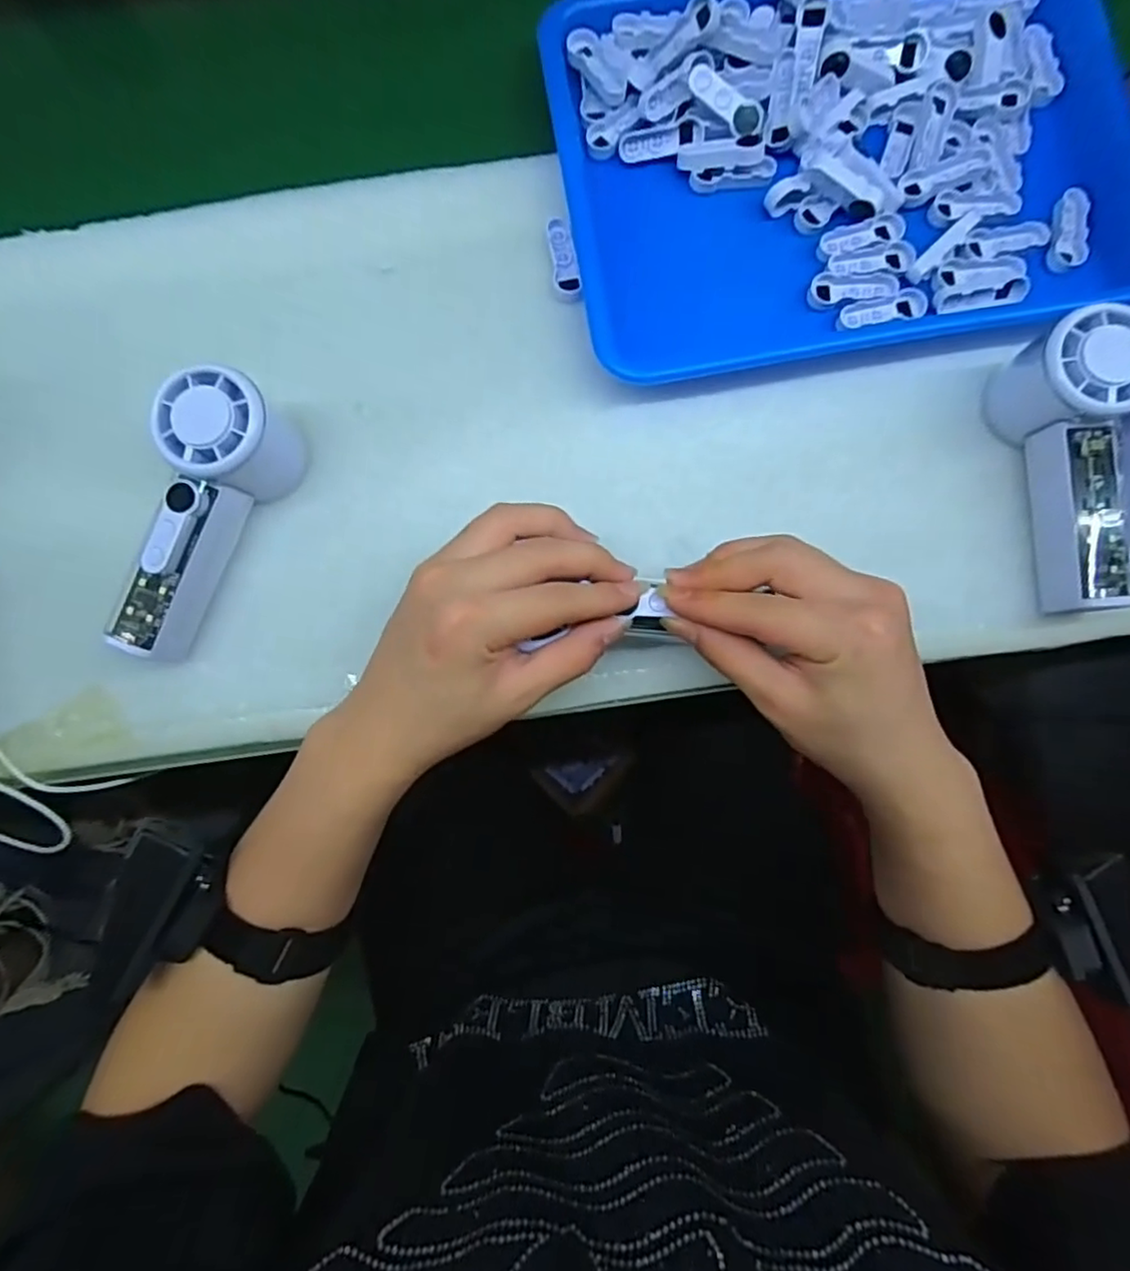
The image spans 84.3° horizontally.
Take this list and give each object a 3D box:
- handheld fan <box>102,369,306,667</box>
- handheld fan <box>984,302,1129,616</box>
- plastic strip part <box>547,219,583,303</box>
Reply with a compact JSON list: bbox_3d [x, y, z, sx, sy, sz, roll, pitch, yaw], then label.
[{"bbox_3d":[-0.199,-0.063,0.337,0.050,0.058,0.148,27,84,4],"label":"handheld fan"},{"bbox_3d":[0.277,-0.089,0.335,0.055,0.048,0.153,-3,83,0],"label":"handheld fan"},{"bbox_3d":[-0.001,-0.230,0.383,0.017,0.006,0.052,-11,83,-1],"label":"plastic strip part"}]

